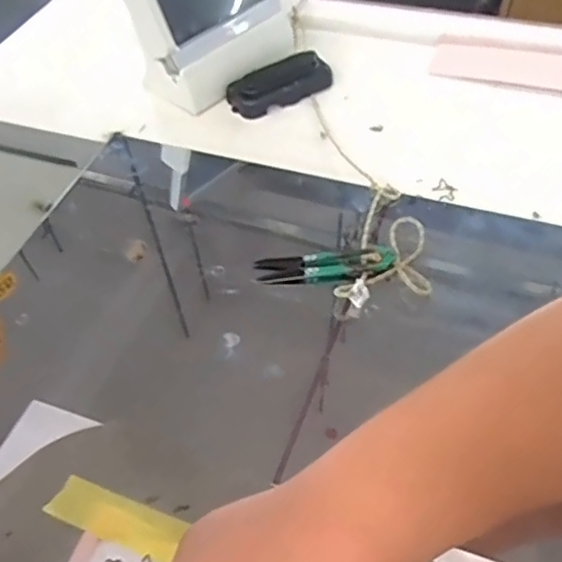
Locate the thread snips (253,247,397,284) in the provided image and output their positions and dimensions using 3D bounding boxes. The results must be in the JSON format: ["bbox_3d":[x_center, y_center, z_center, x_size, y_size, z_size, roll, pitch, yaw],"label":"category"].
[{"bbox_3d":[0.033,-0.012,0.433,0.101,0.010,0.023,-3,50,0],"label":"thread snips"}]

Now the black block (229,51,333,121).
[{"bbox_3d":[-0.001,-0.203,0.587,0.104,0.023,0.048,-25,54,-17],"label":"black block"}]

